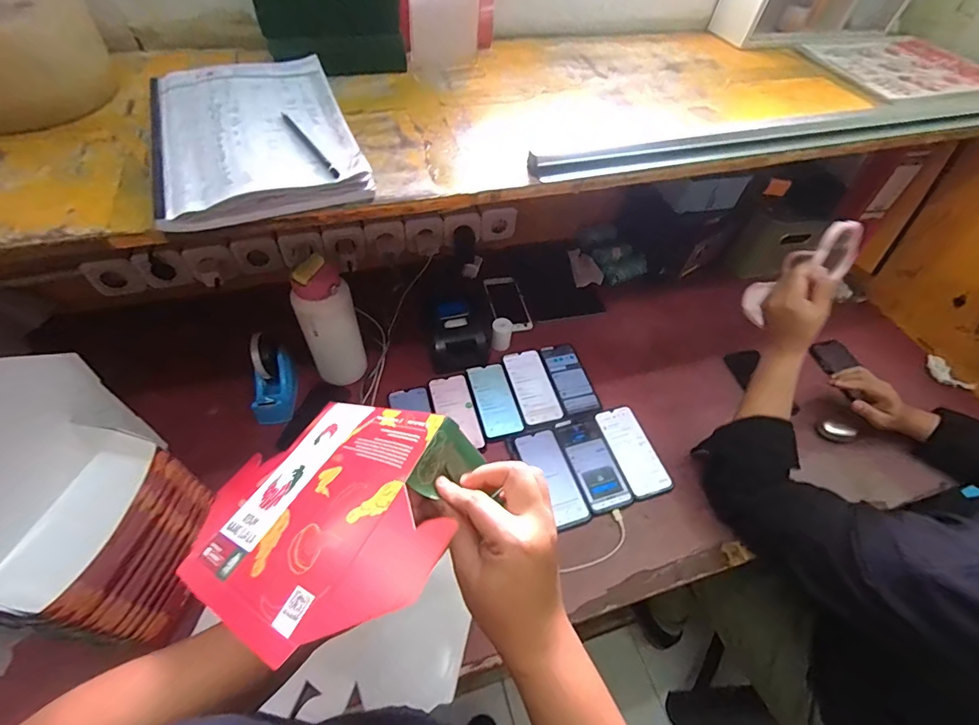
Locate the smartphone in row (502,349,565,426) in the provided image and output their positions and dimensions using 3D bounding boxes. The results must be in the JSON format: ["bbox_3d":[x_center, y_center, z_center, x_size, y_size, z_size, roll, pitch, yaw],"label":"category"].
[{"bbox_3d":[0.081,0.044,0.849,0.079,0.005,0.162,-11,54,-12],"label":"smartphone in row"}]

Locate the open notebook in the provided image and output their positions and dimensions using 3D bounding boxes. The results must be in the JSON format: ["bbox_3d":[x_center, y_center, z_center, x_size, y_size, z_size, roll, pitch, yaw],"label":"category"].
[{"bbox_3d":[-0.270,-0.264,0.518,0.205,0.042,0.284,-17,56,-17],"label":"open notebook"}]

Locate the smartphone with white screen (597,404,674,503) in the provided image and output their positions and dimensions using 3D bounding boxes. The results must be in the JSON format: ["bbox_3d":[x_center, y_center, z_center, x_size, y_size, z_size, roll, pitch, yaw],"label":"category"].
[{"bbox_3d":[0.250,0.152,0.782,0.080,0.007,0.167,-12,54,-13],"label":"smartphone with white screen"}]

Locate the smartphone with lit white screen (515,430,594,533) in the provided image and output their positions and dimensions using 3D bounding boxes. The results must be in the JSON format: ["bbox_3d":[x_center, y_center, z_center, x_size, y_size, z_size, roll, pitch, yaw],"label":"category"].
[{"bbox_3d":[0.107,0.188,0.742,0.074,0.008,0.168,-16,55,-16],"label":"smartphone with lit white screen"}]

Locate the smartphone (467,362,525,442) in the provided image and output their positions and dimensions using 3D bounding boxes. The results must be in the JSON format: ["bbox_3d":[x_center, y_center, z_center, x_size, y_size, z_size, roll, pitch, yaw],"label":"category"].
[{"bbox_3d":[0.010,0.068,0.828,0.075,0.006,0.155,-11,54,-12],"label":"smartphone"}]

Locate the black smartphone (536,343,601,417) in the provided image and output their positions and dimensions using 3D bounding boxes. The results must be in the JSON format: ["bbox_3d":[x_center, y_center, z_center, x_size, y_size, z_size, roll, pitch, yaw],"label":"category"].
[{"bbox_3d":[0.154,0.030,0.868,0.079,0.007,0.158,-11,54,-13],"label":"black smartphone"}]

